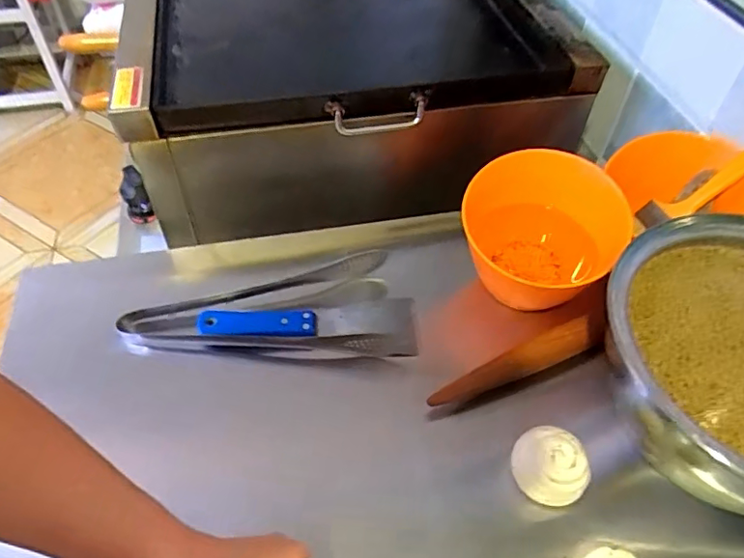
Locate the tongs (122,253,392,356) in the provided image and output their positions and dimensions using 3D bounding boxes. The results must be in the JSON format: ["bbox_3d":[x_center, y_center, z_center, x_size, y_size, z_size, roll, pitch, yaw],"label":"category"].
[{"bbox_3d":[-0.118,0.035,0.587,0.278,0.047,0.119,-3,50,-4],"label":"tongs"}]

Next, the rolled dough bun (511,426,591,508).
[{"bbox_3d":[0.150,0.157,0.464,0.052,0.037,0.061,-35,59,-27],"label":"rolled dough bun"}]

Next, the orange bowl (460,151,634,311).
[{"bbox_3d":[0.173,-0.047,0.585,0.160,0.091,0.154,1,50,-1],"label":"orange bowl"}]

